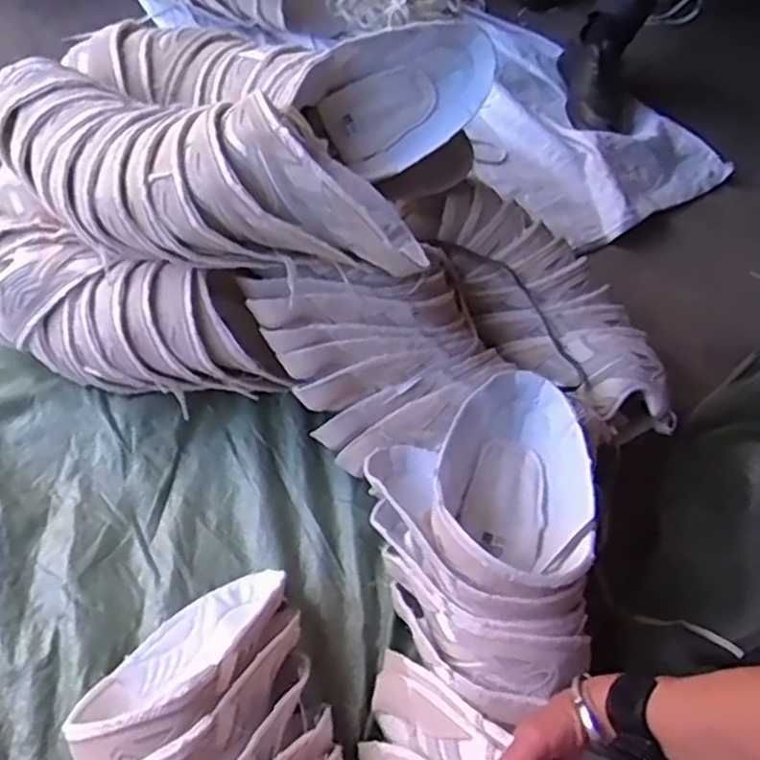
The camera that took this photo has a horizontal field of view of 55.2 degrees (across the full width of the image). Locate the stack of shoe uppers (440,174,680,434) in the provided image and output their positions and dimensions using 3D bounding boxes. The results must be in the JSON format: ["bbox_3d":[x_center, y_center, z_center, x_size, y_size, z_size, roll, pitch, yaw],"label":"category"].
[{"bbox_3d":[0.201,-0.080,0.857,0.140,0.091,0.345,-33,76,-25],"label":"stack of shoe uppers"}]

